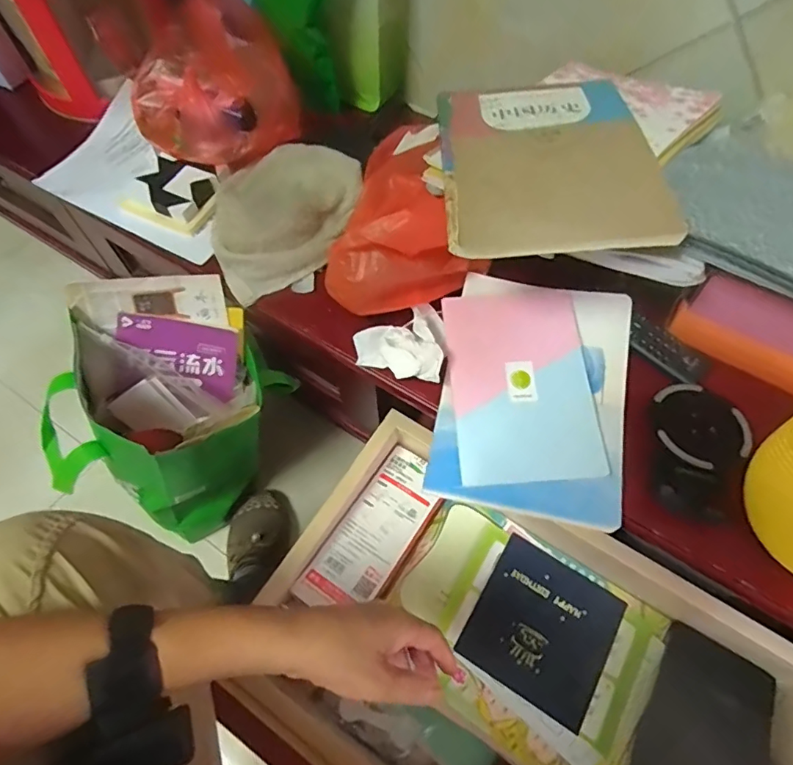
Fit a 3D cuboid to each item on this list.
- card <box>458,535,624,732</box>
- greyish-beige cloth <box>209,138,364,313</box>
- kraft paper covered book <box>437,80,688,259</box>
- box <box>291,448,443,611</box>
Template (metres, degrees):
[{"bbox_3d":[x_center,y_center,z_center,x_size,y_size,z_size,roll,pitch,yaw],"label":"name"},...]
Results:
[{"bbox_3d":[0.166,0.275,0.576,0.145,0.004,0.146,29,66,14],"label":"card"},{"bbox_3d":[-0.133,-0.208,0.632,0.198,0.076,0.159,-25,65,-13],"label":"greyish-beige cloth"},{"bbox_3d":[0.140,-0.213,0.481,0.192,0.013,0.251,-2,57,2],"label":"kraft paper covered book"},{"bbox_3d":[-0.022,0.178,0.599,0.081,0.049,0.201,31,66,15],"label":"box"}]

